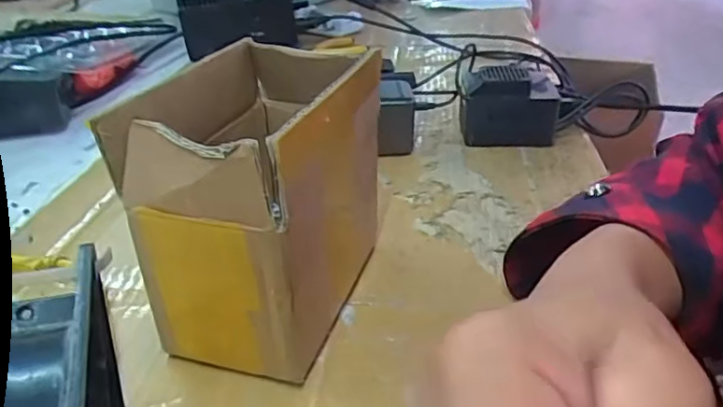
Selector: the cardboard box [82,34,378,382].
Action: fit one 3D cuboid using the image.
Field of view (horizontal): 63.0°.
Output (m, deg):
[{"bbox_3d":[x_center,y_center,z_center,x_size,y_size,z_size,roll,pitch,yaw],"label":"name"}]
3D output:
[{"bbox_3d":[-0.045,-0.002,0.302,0.080,0.127,0.130,9,32,18],"label":"cardboard box"}]

